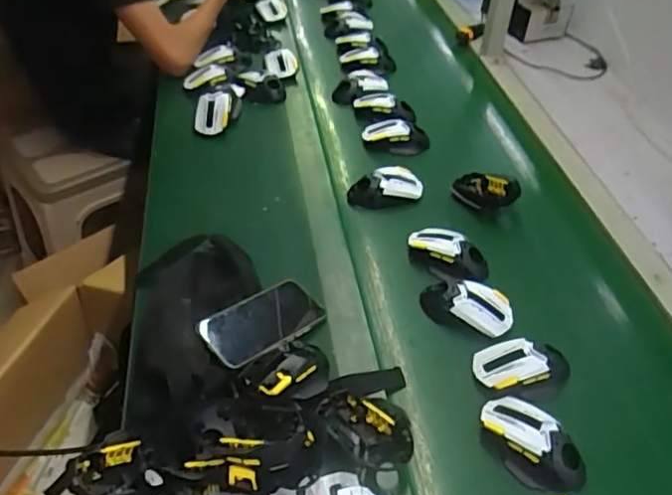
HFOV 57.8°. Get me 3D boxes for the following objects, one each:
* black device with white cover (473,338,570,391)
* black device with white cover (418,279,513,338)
[{"bbox_3d":[0.219,0.138,0.719,0.106,0.030,0.057,-3,44,-6],"label":"black device with white cover"},{"bbox_3d":[0.172,0.072,0.799,0.116,0.031,0.065,14,45,12],"label":"black device with white cover"}]

